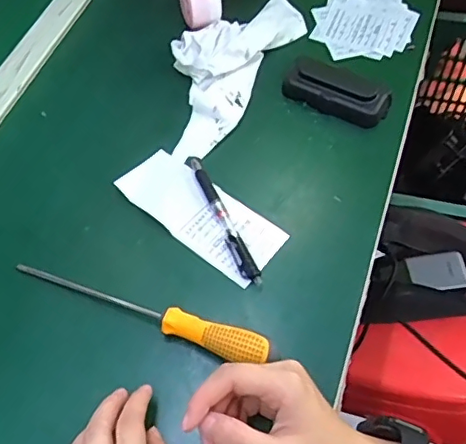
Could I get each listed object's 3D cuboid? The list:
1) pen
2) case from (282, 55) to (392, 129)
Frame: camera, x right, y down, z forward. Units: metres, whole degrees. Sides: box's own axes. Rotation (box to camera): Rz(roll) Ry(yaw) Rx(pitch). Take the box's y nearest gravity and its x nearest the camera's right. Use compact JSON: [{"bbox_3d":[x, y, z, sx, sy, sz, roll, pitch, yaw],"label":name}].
[{"bbox_3d":[-0.010,-0.006,0.514,0.016,0.008,0.145,-22,60,-10],"label":"pen"},{"bbox_3d":[0.109,-0.138,0.580,0.108,0.025,0.050,26,64,18],"label":"case"}]

